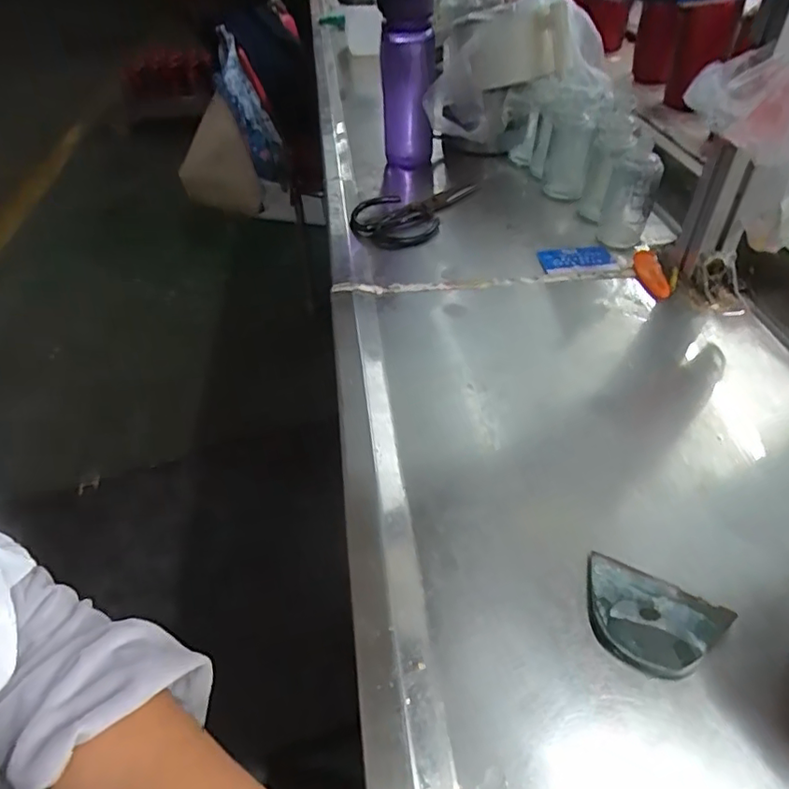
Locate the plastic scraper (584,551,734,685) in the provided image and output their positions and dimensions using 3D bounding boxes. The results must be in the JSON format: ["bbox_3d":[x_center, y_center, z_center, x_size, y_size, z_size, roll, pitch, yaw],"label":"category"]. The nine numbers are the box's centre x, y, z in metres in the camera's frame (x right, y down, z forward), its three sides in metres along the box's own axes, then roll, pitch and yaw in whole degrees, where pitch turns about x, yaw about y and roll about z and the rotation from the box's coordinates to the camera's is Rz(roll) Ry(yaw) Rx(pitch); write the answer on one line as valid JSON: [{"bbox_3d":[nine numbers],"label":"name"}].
[{"bbox_3d":[0.151,0.133,0.334,0.079,0.008,0.061,22,48,24],"label":"plastic scraper"}]

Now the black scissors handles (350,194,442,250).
[{"bbox_3d":[-0.003,-0.222,0.709,0.092,0.010,0.118,-23,46,-22],"label":"black scissors handles"}]

